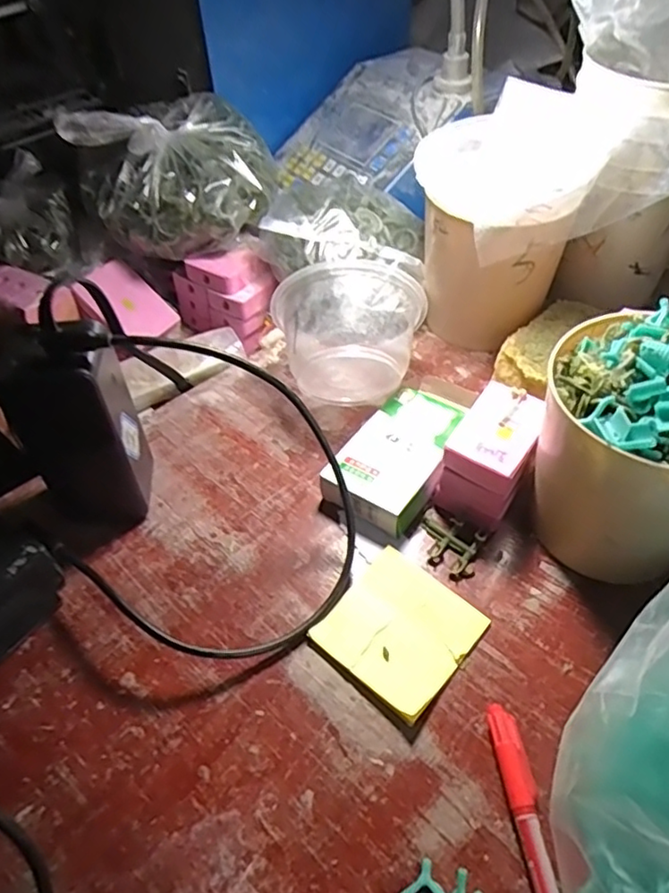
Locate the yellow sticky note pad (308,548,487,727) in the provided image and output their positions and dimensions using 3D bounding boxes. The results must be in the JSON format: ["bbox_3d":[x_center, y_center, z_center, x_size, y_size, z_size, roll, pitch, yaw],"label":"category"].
[{"bbox_3d":[0.038,0.103,0.352,0.074,0.008,0.076,32,58,29],"label":"yellow sticky note pad"}]

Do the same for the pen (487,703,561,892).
[{"bbox_3d":[0.091,0.187,0.270,0.013,0.012,0.139,-6,48,-1],"label":"pen"}]

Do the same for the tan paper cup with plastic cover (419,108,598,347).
[{"bbox_3d":[0.122,-0.165,0.486,0.112,0.145,0.132,1,48,5],"label":"tan paper cup with plastic cover"}]

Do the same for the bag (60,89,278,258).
[{"bbox_3d":[-0.130,-0.226,0.513,0.164,0.098,0.099,-14,48,-8],"label":"bag"}]

